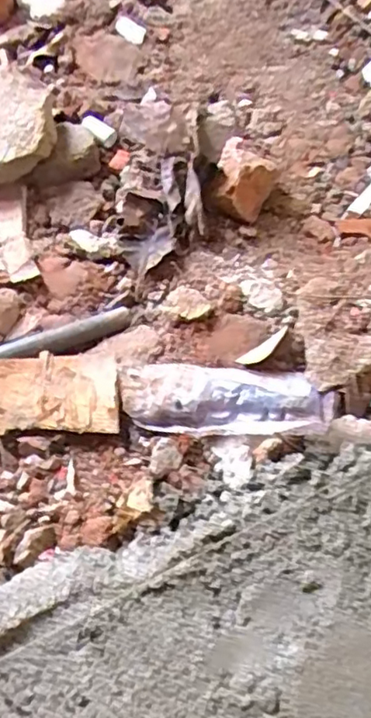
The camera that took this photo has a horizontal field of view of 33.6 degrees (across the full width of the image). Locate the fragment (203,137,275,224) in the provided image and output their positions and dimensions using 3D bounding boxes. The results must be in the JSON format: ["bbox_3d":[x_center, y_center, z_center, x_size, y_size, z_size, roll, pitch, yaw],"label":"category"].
[{"bbox_3d":[0.055,-0.175,0.607,0.058,0.046,0.077,21,63,13],"label":"fragment"}]

